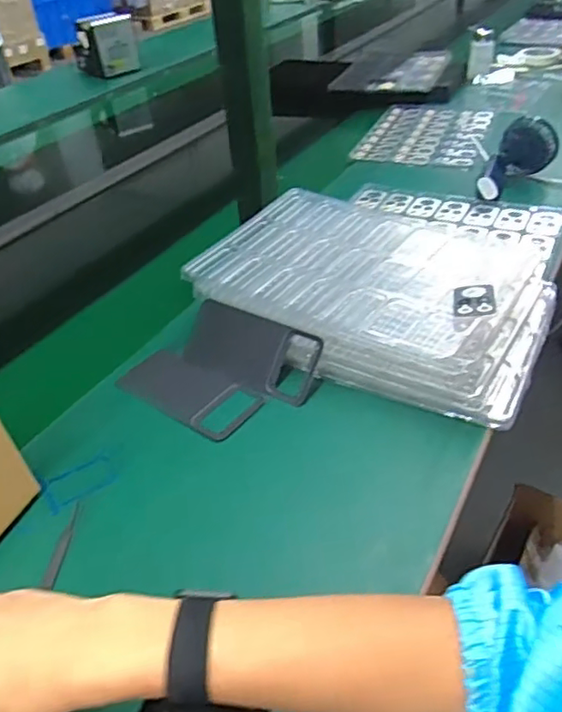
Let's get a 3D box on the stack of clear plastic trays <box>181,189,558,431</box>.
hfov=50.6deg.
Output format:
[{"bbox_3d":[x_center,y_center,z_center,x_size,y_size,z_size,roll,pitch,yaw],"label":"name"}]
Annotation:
[{"bbox_3d":[0.102,-0.074,0.665,0.361,0.078,0.232,19,45,27],"label":"stack of clear plastic trays"}]

